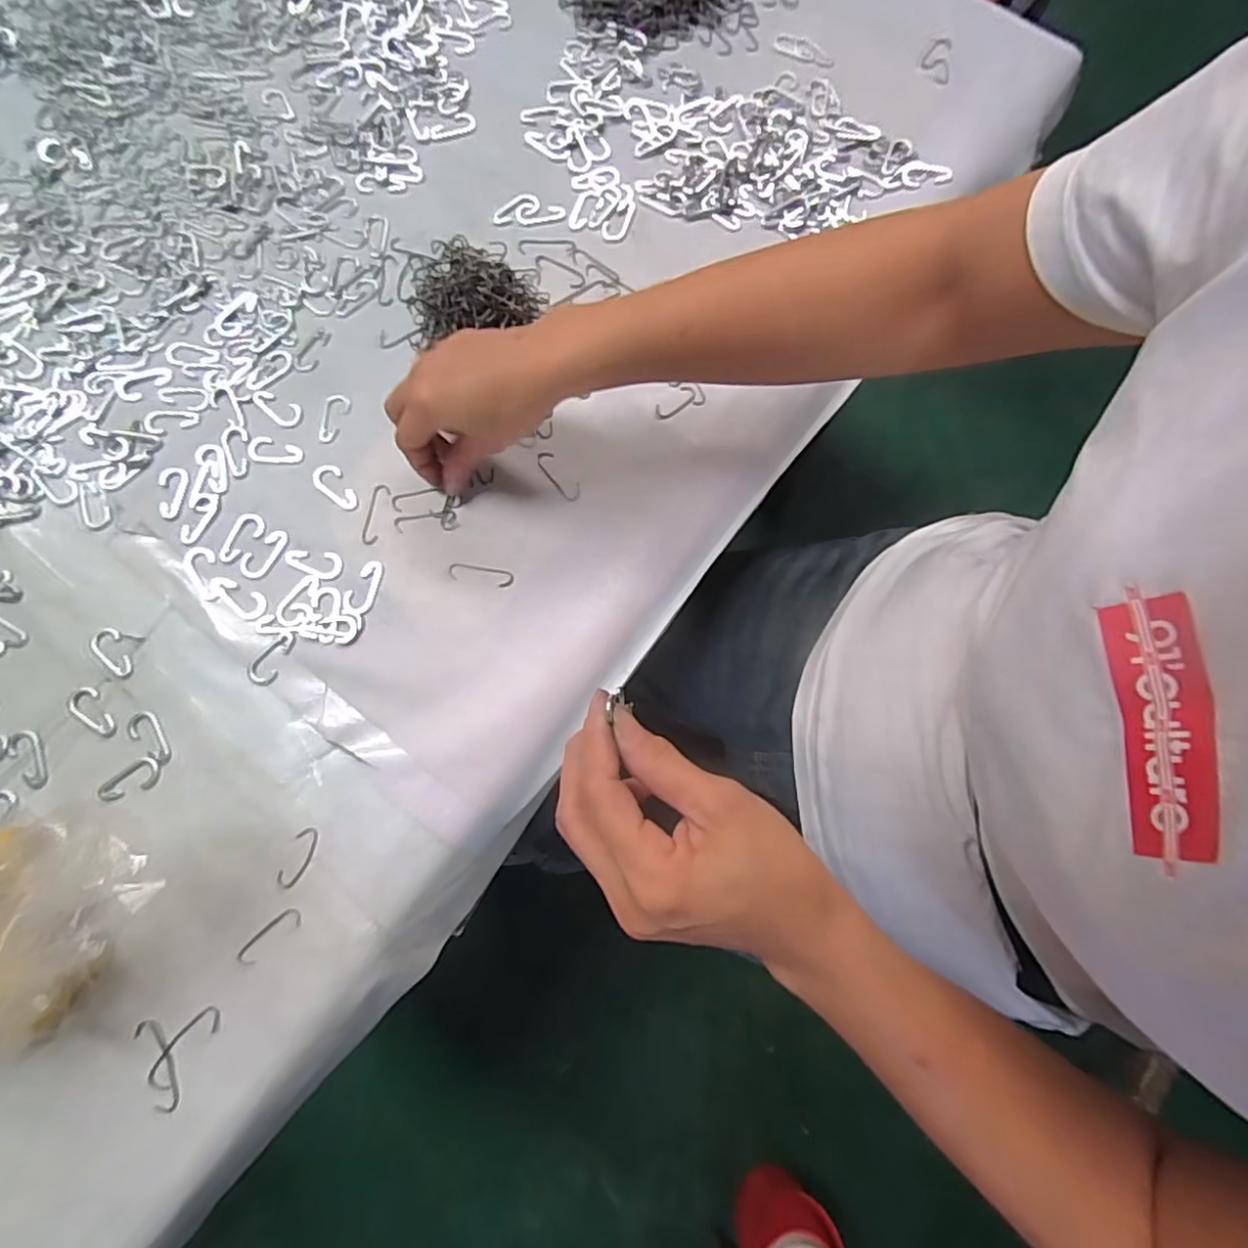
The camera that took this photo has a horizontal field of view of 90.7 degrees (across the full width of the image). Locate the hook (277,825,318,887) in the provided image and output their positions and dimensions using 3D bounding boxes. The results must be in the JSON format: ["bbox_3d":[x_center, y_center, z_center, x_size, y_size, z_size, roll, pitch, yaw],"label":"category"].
[{"bbox_3d":[-0.195,0.140,0.368,0.015,0.004,0.037,21,78,4],"label":"hook"}]

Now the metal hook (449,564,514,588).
[{"bbox_3d":[-0.095,-0.033,0.408,0.043,0.004,0.012,10,78,2],"label":"metal hook"}]

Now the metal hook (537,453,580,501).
[{"bbox_3d":[-0.045,-0.102,0.423,0.014,0.004,0.041,-40,81,-8],"label":"metal hook"}]

